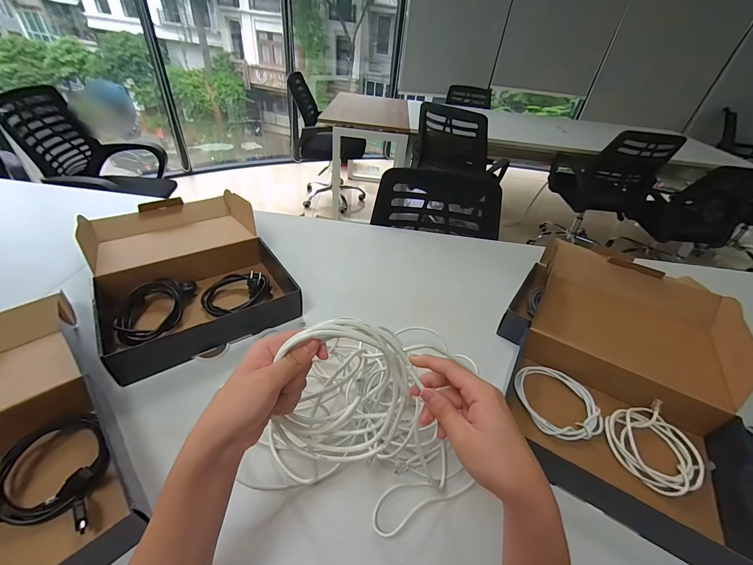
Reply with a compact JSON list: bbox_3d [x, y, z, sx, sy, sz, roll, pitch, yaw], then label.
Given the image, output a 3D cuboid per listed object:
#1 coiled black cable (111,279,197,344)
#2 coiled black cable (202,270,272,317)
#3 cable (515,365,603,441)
[{"bbox_3d":[-0.455,0.050,0.653,0.107,0.040,0.173,1,40,-7],"label":"coiled black cable"},{"bbox_3d":[-0.313,0.013,0.707,0.132,0.047,0.117,15,40,9],"label":"coiled black cable"},{"bbox_3d":[0.328,0.212,0.589,0.125,0.018,0.145,-7,41,-17],"label":"cable"}]

